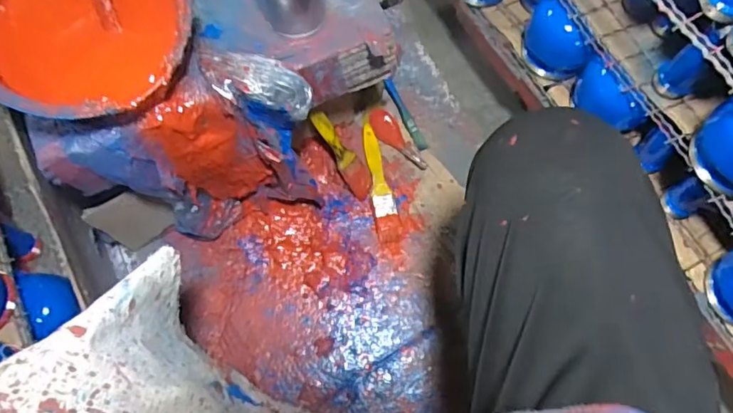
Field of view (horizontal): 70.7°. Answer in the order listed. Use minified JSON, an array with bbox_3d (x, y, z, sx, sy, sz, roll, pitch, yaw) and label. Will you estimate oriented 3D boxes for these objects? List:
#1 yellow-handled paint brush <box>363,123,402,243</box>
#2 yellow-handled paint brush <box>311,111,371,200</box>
[{"bbox_3d":[0.018,-0.035,0.749,0.033,0.014,0.176,-11,72,-2],"label":"yellow-handled paint brush"},{"bbox_3d":[-0.033,-0.069,0.703,0.029,0.144,0.015,-40,37,-10],"label":"yellow-handled paint brush"}]

